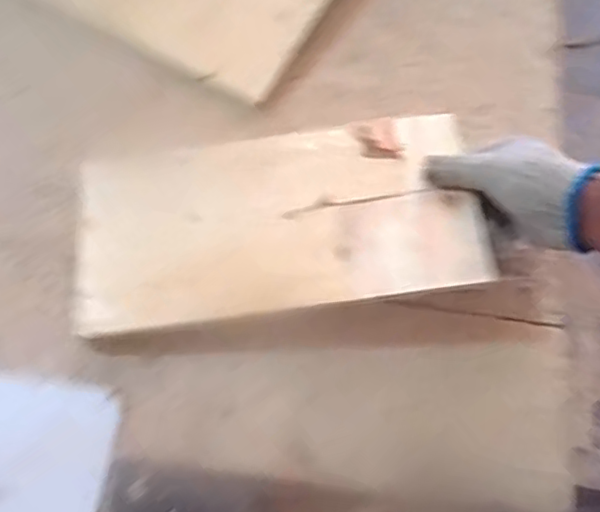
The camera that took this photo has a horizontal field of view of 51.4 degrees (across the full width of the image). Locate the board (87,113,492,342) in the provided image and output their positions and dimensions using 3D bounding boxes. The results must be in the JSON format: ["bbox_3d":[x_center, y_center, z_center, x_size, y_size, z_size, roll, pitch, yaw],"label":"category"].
[{"bbox_3d":[-0.023,-0.032,0.540,0.339,0.024,0.165,-6,71,5],"label":"board"}]

